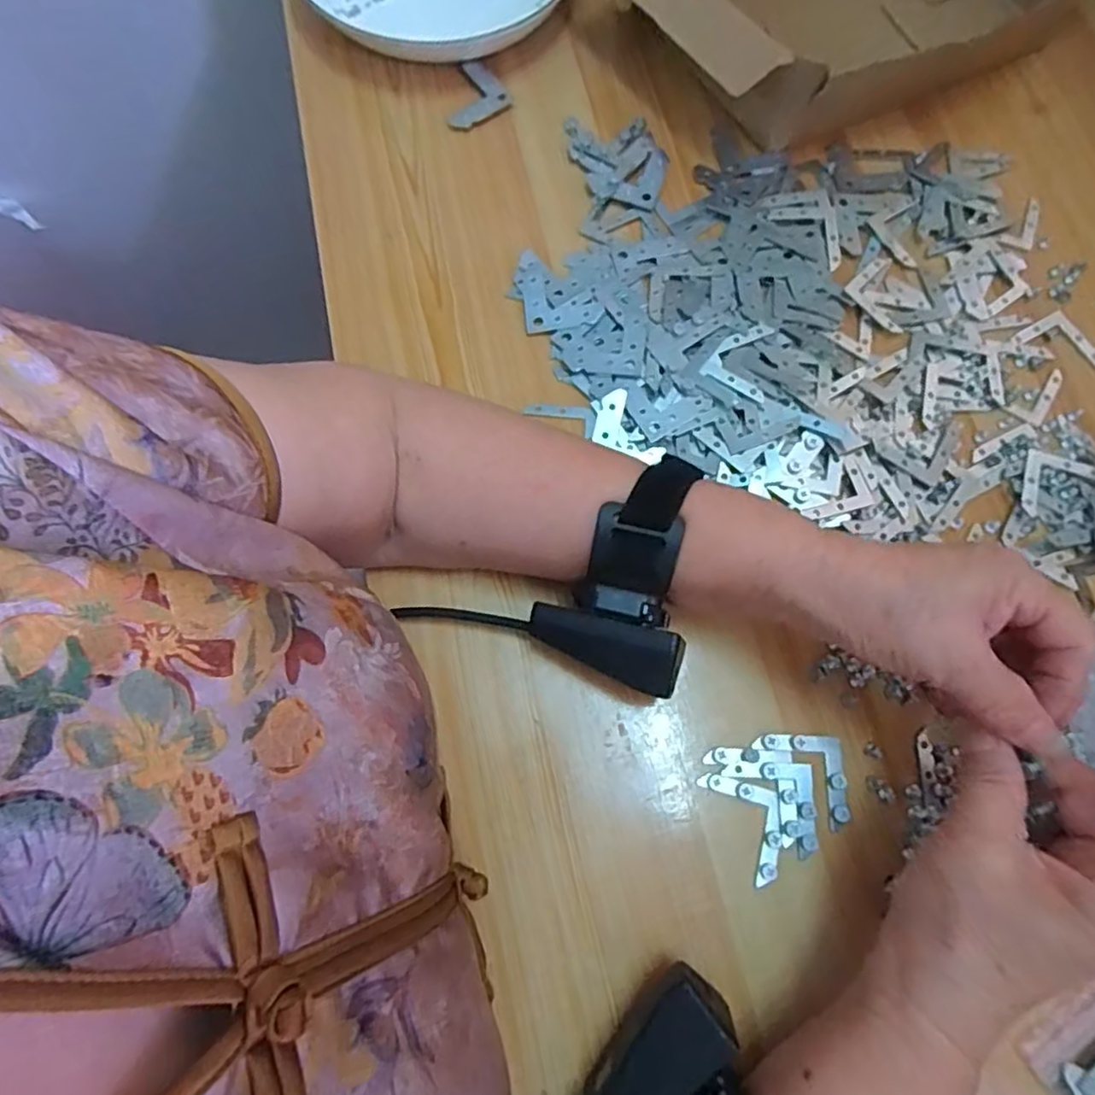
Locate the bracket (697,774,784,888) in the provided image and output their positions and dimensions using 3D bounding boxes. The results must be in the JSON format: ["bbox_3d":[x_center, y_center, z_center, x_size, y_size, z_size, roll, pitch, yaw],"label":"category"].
[{"bbox_3d":[0.097,0.126,0.309,0.031,0.004,0.052,-28,75,-9],"label":"bracket"}]

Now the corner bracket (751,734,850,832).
[{"bbox_3d":[0.129,0.104,0.318,0.032,0.005,0.052,-43,78,-12],"label":"corner bracket"}]

